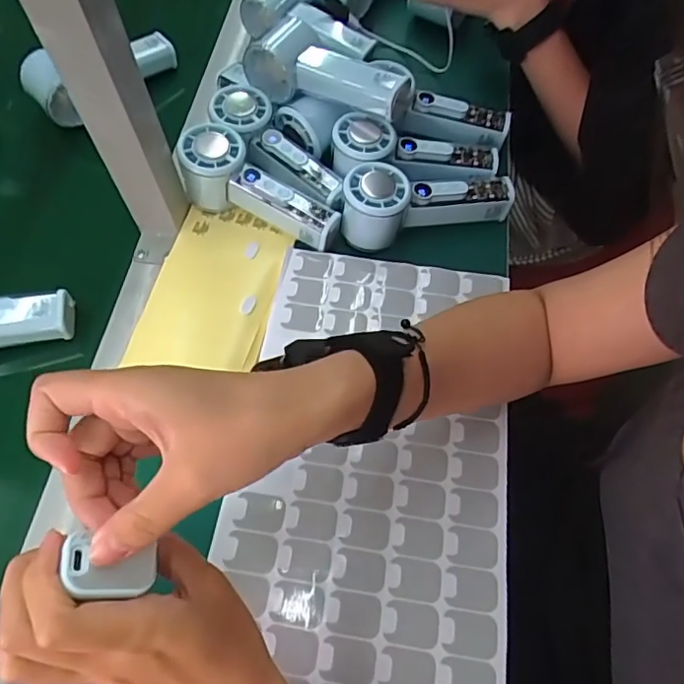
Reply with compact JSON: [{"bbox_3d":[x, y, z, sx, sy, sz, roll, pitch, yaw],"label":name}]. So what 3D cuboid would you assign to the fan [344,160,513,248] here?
[{"bbox_3d":[0.075,-0.122,0.501,0.154,0.059,0.056,-4,62,-16],"label":"fan"}]

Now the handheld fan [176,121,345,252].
[{"bbox_3d":[-0.076,-0.132,0.497,0.154,0.056,0.060,31,67,-1],"label":"handheld fan"}]

